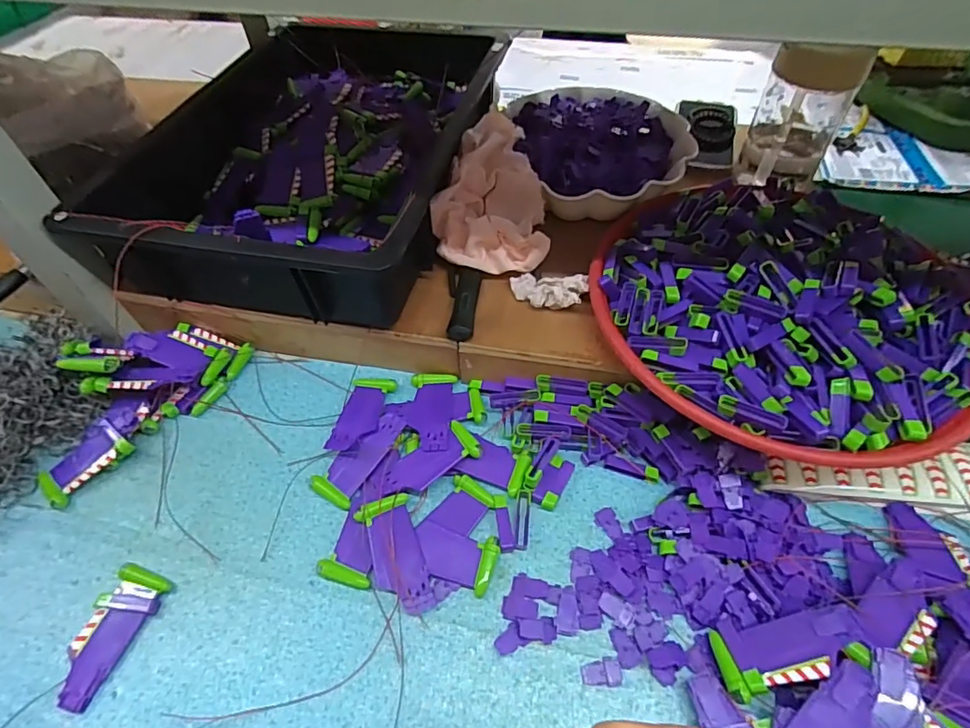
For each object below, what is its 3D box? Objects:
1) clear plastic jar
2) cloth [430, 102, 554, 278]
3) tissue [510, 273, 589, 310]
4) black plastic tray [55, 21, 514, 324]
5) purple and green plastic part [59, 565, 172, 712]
[{"bbox_3d":[0.319,-0.249,0.530,0.064,0.143,0.068,-1,52,1],"label":"clear plastic jar"},{"bbox_3d":[0.005,-0.174,0.519,0.106,0.068,0.162,-1,52,1],"label":"cloth"},{"bbox_3d":[0.058,-0.068,0.483,0.073,0.019,0.035,9,52,27],"label":"tissue"},{"bbox_3d":[-0.170,-0.231,0.564,0.307,0.091,0.430,10,53,10],"label":"black plastic tray"},{"bbox_3d":[-0.274,0.195,0.375,0.042,0.012,0.090,14,54,13],"label":"purple and green plastic part"}]

